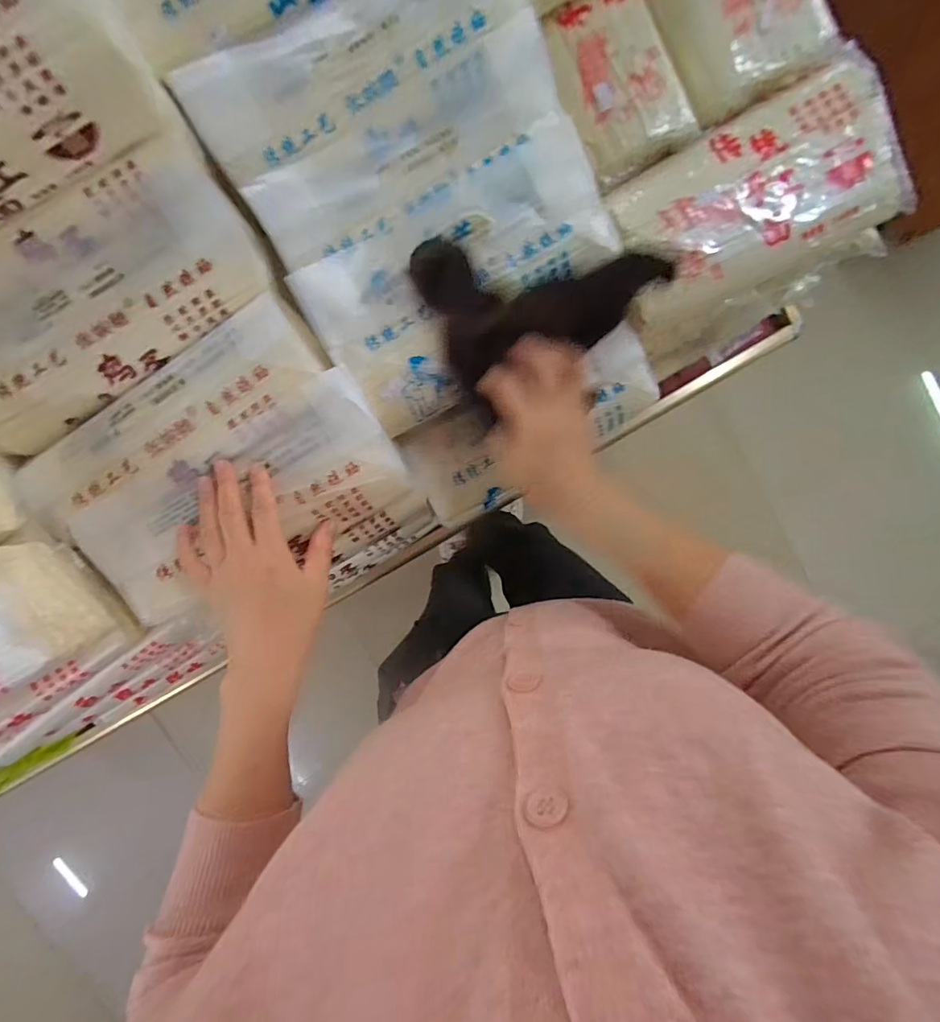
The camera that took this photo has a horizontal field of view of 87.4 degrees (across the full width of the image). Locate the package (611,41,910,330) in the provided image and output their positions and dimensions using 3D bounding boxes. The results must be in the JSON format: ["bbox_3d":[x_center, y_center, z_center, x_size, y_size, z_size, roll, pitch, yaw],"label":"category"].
[{"bbox_3d":[0.249,-0.279,0.433,0.251,0.042,0.138,-25,96,-2],"label":"package"}]

